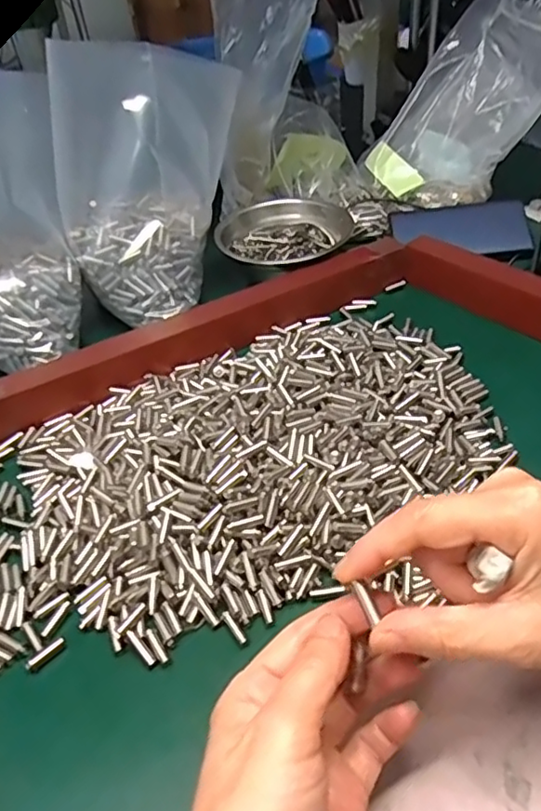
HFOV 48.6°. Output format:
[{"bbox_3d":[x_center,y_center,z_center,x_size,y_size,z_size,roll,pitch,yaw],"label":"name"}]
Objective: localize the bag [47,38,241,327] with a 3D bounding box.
[{"bbox_3d":[-0.104,-0.207,0.523,0.092,0.198,0.182,9,44,16],"label":"bag"}]

